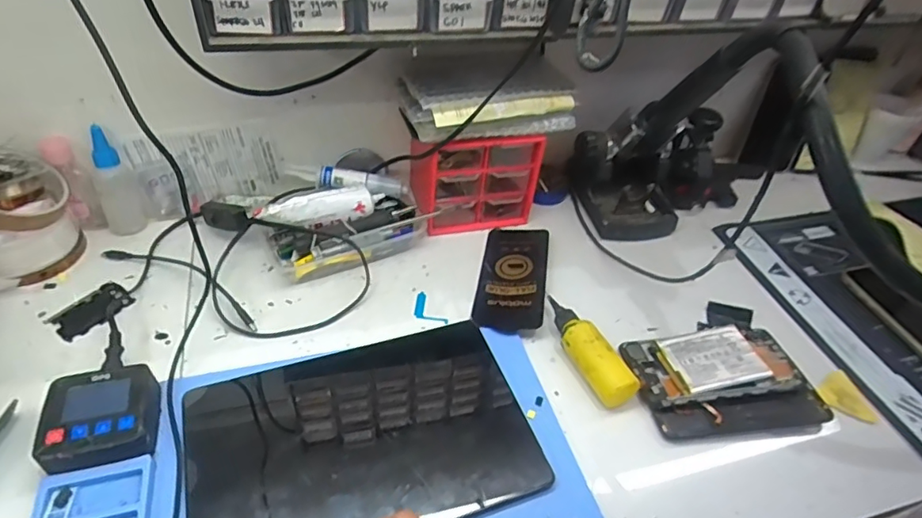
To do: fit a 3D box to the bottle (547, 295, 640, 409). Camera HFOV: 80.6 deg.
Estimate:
[{"bbox_3d":[0.116,0.078,0.504,0.032,0.029,0.119,-18,49,-24],"label":"bottle"}]

